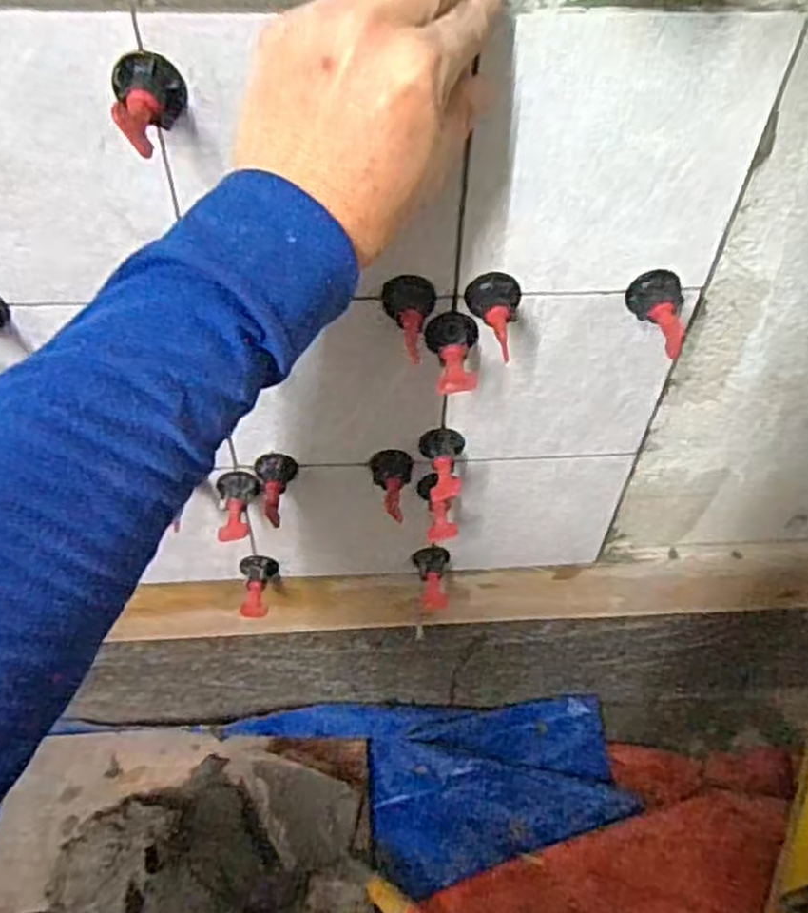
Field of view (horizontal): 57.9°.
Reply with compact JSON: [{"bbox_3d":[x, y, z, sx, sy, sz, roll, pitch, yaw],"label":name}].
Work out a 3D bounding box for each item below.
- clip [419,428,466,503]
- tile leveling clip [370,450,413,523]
[{"bbox_3d":[0.028,0.007,0.517,0.031,0.031,0.044,0,49,-3],"label":"clip"},{"bbox_3d":[-0.008,0.020,0.532,0.031,0.025,0.047,0,49,-2],"label":"tile leveling clip"}]

